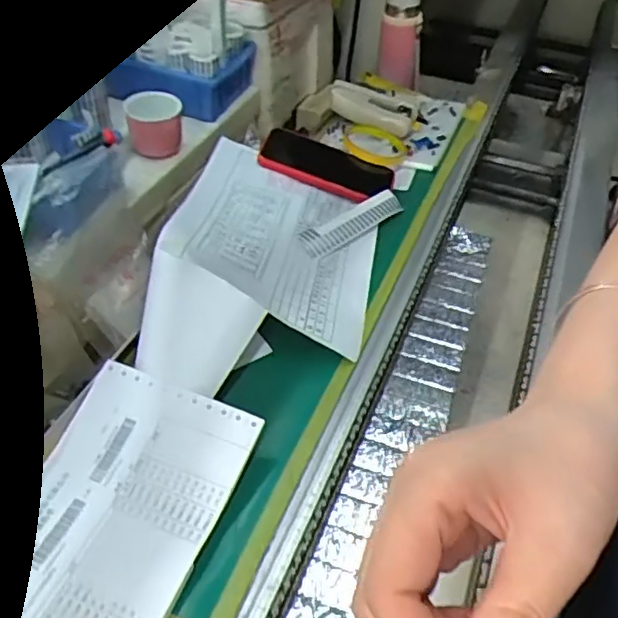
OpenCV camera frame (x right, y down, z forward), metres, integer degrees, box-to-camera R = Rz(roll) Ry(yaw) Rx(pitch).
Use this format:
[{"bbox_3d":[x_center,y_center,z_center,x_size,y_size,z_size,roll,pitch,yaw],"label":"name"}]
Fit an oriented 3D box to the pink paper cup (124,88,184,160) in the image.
[{"bbox_3d":[-0.176,-0.211,0.706,0.061,0.063,0.061,2,44,-2],"label":"pink paper cup"}]

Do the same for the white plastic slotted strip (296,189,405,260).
[{"bbox_3d":[0.047,-0.095,0.681,0.150,0.020,0.039,-31,54,-31],"label":"white plastic slotted strip"}]

